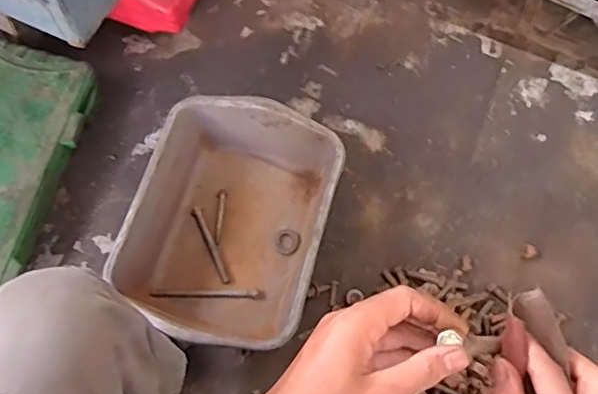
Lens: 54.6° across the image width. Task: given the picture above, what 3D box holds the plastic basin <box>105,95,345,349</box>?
[{"bbox_3d":[-0.097,0.035,0.867,0.266,0.128,0.341,15,69,5],"label":"plastic basin"}]

